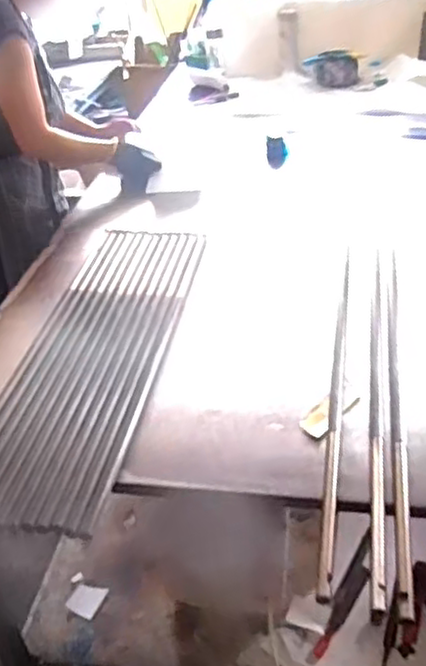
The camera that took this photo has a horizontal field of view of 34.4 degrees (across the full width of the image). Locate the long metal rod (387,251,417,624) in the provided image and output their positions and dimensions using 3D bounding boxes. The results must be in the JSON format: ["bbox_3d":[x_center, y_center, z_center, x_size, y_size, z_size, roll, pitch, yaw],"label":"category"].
[{"bbox_3d":[0.278,0.079,1.040,0.019,0.025,0.785,3,36,11],"label":"long metal rod"}]

